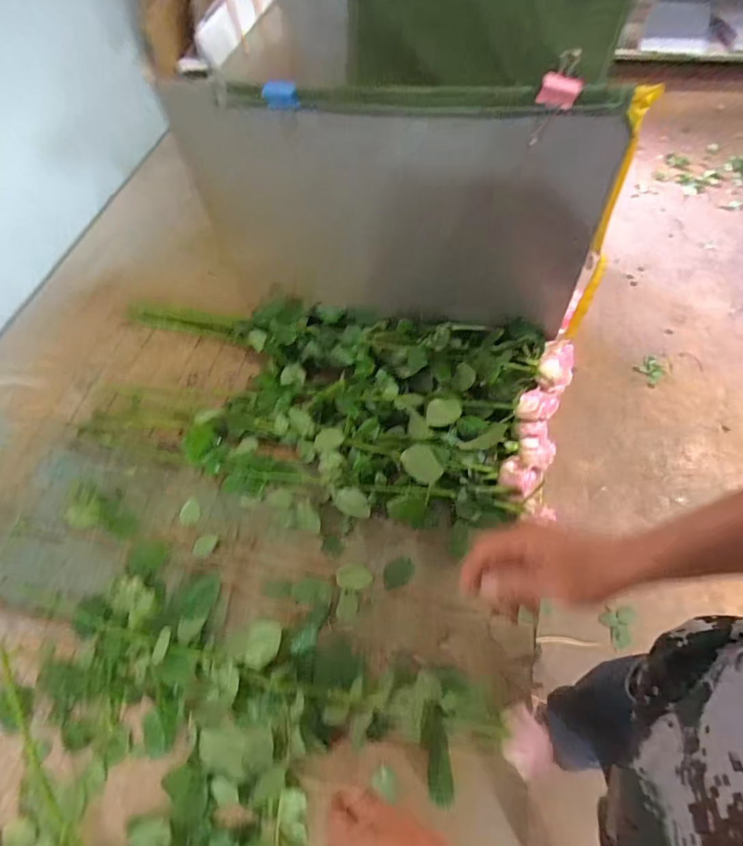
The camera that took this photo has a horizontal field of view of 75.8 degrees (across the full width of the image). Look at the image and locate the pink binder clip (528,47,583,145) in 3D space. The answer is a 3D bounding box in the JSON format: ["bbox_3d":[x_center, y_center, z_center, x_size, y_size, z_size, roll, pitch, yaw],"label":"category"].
[{"bbox_3d":[0.178,-0.312,0.461,0.037,0.077,0.030,10,60,10],"label":"pink binder clip"}]

